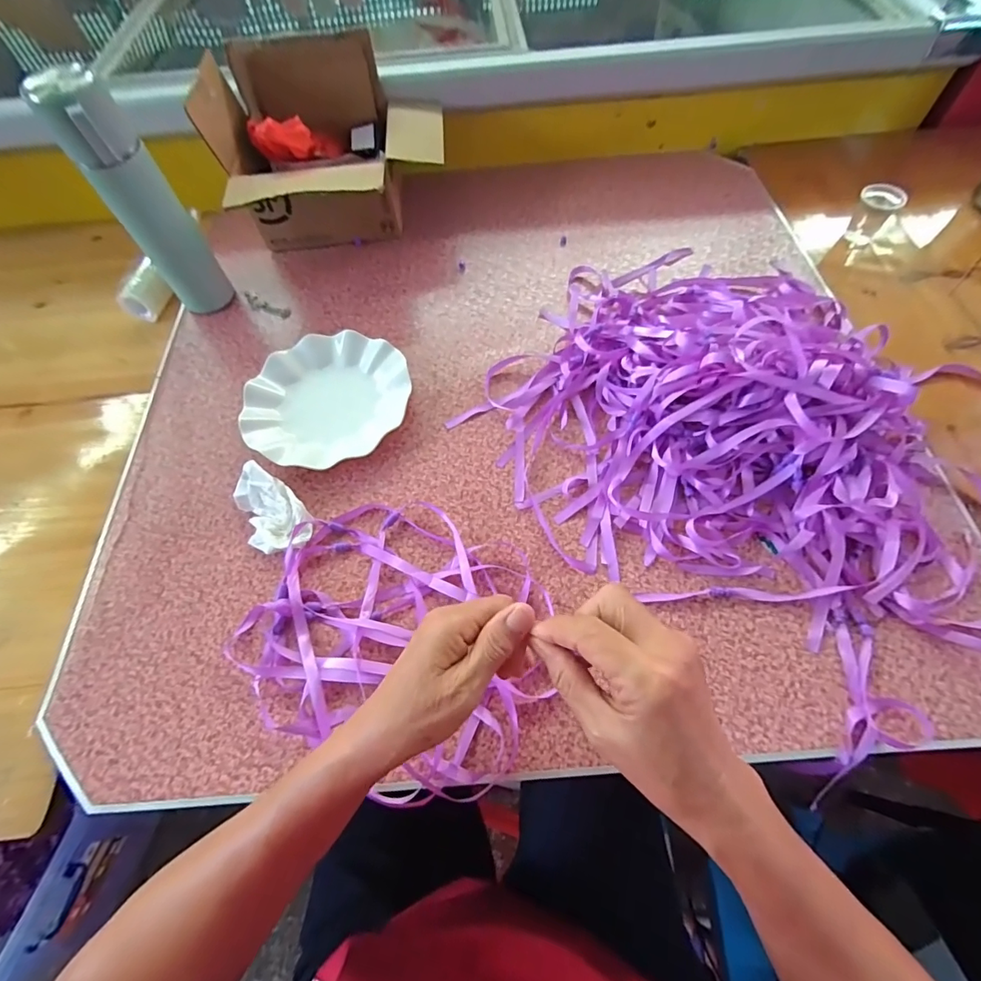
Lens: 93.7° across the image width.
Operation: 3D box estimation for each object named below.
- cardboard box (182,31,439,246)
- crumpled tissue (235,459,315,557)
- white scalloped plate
[{"bbox_3d":[-0.206,-0.443,0.620,0.275,0.188,0.223,-10,62,-2],"label":"cardboard box"},{"bbox_3d":[-0.225,0.021,0.464,0.058,0.029,0.101,-40,67,-17],"label":"crumpled tissue"},{"bbox_3d":[-0.189,-0.107,0.531,0.184,0.026,0.174,-1,62,2],"label":"white scalloped plate"}]

